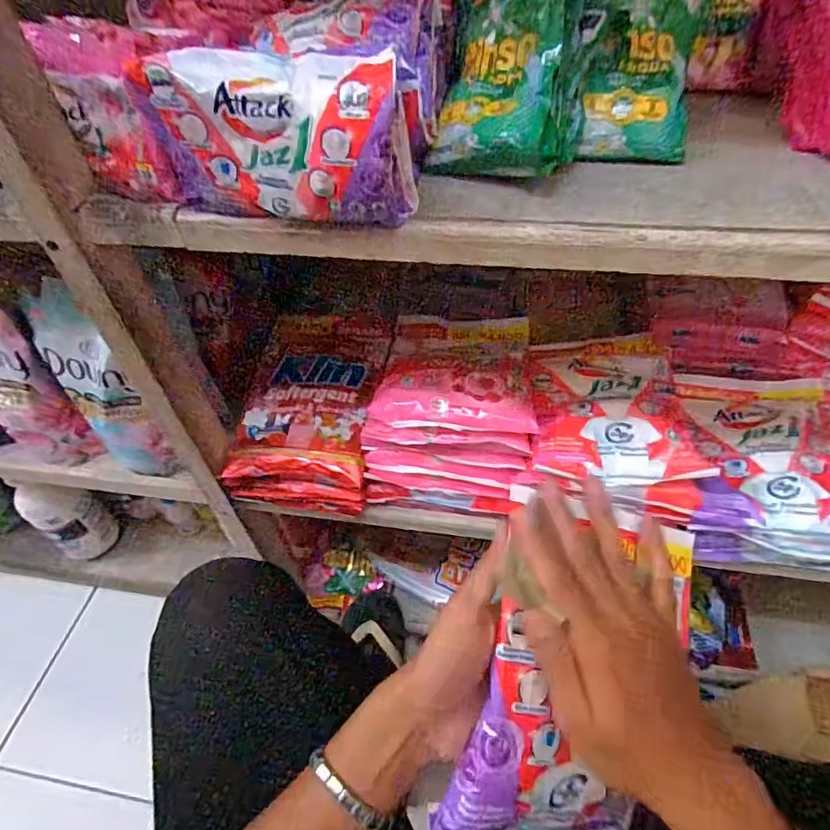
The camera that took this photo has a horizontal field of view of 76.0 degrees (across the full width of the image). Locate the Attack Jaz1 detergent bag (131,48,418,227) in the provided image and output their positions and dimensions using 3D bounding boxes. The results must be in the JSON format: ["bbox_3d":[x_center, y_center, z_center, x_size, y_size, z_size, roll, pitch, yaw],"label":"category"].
[{"bbox_3d":[-0.072,-0.160,0.304,0.138,0.082,0.057,7,49,11],"label":"Attack Jaz1 detergent bag"}]

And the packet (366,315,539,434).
[{"bbox_3d":[0.047,-0.056,0.585,0.157,0.027,0.222,5,29,5],"label":"packet"}]

